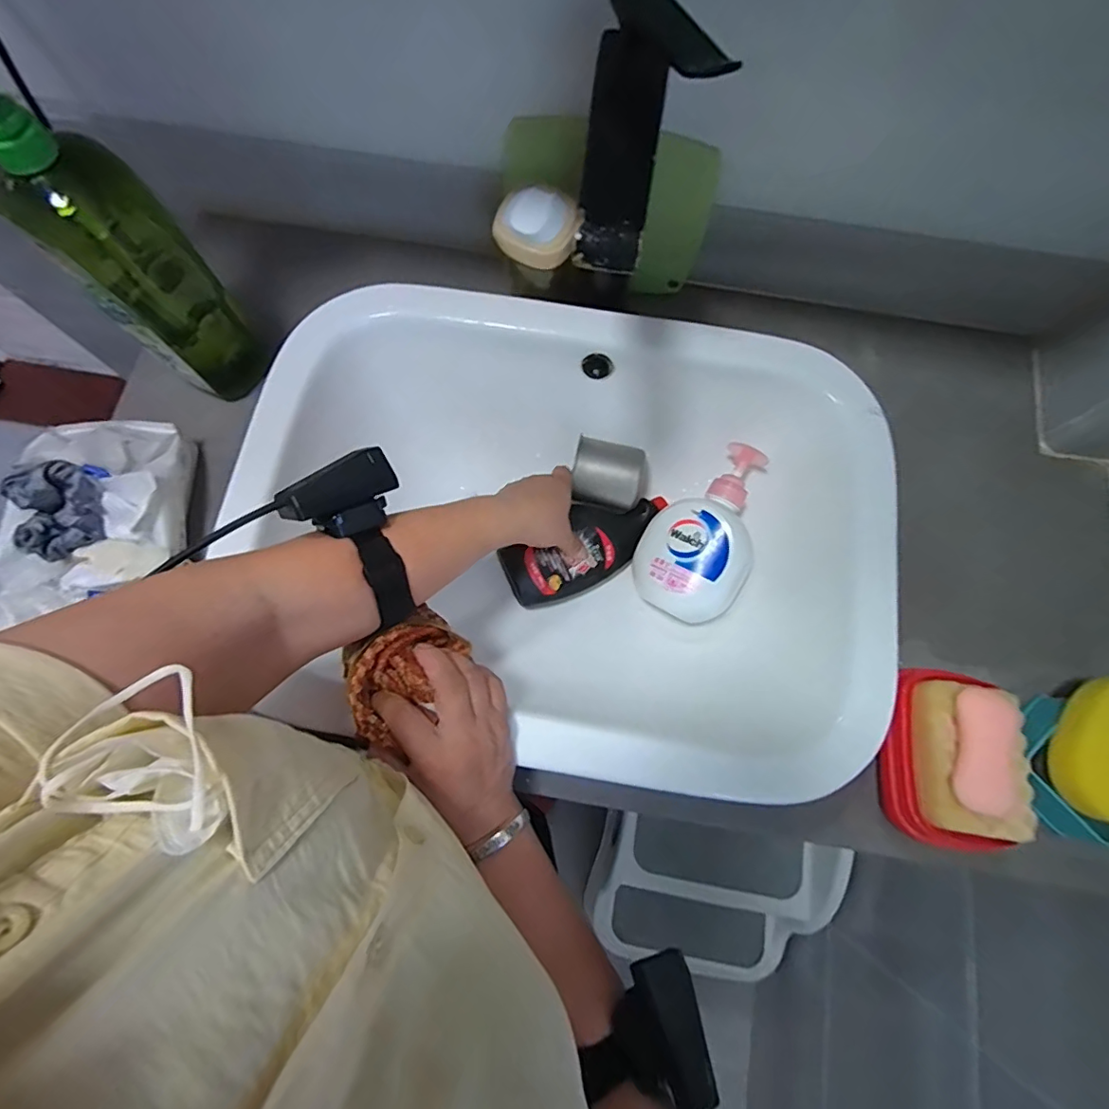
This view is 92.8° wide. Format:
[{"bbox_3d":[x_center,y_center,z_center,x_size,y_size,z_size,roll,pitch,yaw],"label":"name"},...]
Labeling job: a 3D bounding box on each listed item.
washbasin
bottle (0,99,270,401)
[{"bbox_3d":[0.026,-0.019,0.505,0.516,0.136,0.408,6,74,1],"label":"washbasin"},{"bbox_3d":[-0.342,-0.241,0.414,0.097,0.268,0.081,41,78,10],"label":"bottle"}]

